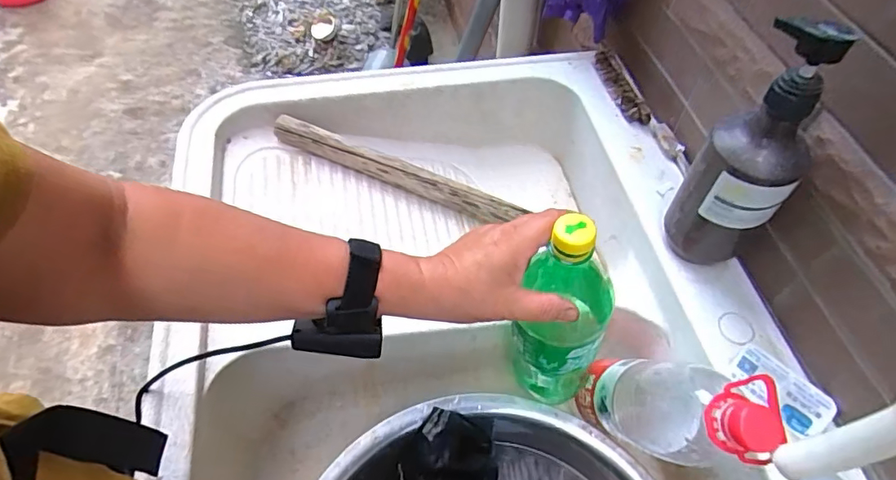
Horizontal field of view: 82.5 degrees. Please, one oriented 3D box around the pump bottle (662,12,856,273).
[{"bbox_3d":[0.267,-0.066,0.454,0.080,0.242,0.063,18,58,12],"label":"pump bottle"}]

